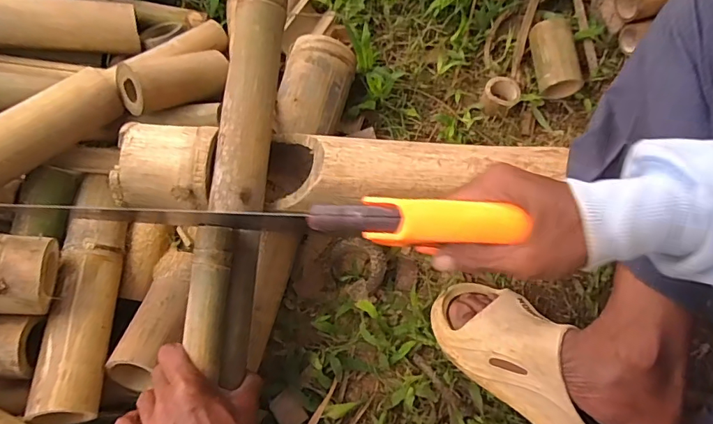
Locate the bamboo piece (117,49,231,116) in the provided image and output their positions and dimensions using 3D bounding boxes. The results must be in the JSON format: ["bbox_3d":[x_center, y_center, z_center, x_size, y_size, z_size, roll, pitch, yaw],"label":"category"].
[{"bbox_3d":[-0.211,-0.158,0.561,0.129,0.048,0.054,-24,71,-33],"label":"bamboo piece"}]

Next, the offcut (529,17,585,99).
[{"bbox_3d":[0.278,-0.215,0.653,0.050,0.049,0.099,-4,72,0],"label":"offcut"}]

